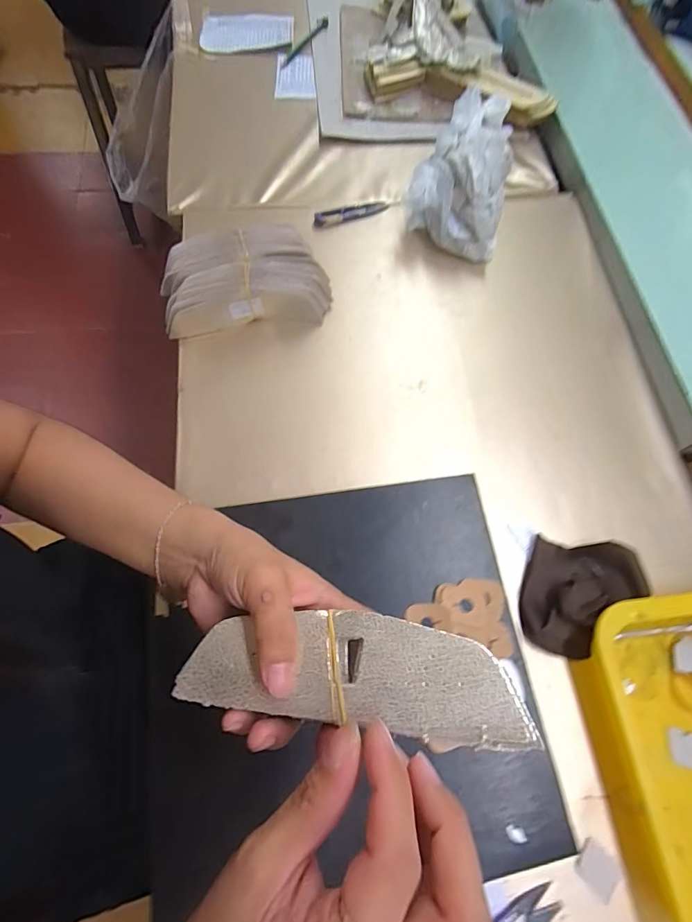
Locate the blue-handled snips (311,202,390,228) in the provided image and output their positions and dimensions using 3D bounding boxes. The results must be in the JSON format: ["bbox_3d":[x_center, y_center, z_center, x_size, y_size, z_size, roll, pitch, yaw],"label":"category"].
[{"bbox_3d":[0.007,-0.322,0.550,0.101,0.011,0.025,-19,71,-9],"label":"blue-handled snips"}]

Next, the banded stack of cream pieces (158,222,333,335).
[{"bbox_3d":[-0.112,-0.202,0.476,0.183,0.055,0.103,-9,70,-6],"label":"banded stack of cream pieces"}]

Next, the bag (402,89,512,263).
[{"bbox_3d":[0.139,-0.352,0.520,0.116,0.099,0.175,10,70,2],"label":"bag"}]

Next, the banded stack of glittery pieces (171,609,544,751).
[{"bbox_3d":[0.002,0.105,0.215,0.168,0.010,0.051,2,69,7],"label":"banded stack of glittery pieces"}]

